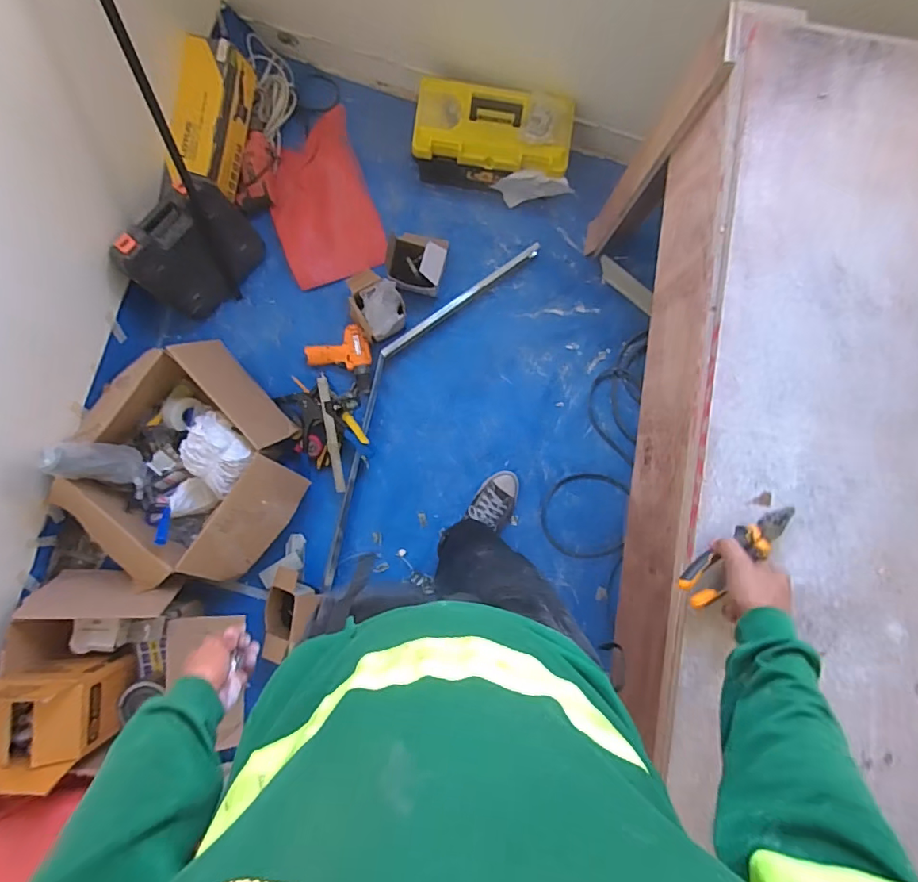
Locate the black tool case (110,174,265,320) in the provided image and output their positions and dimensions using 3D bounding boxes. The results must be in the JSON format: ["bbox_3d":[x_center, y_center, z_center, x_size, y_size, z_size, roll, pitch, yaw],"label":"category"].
[{"bbox_3d":[-0.672,-0.482,1.270,0.095,0.292,0.304,39,86,27],"label":"black tool case"}]

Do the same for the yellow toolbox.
[{"bbox_3d":[0.088,-0.800,1.339,0.397,0.197,0.194,9,87,-2],"label":"yellow toolbox"}]

